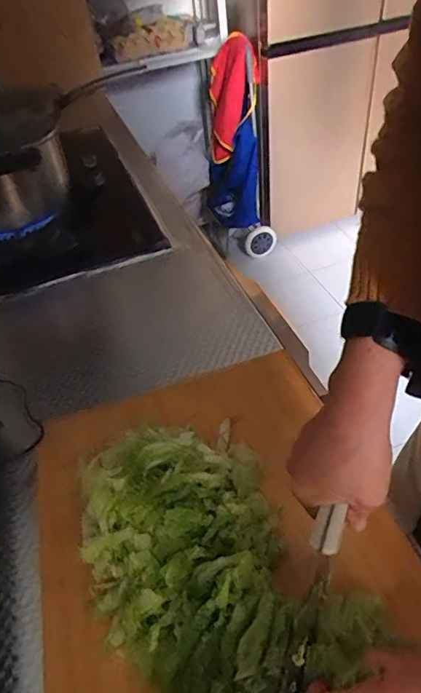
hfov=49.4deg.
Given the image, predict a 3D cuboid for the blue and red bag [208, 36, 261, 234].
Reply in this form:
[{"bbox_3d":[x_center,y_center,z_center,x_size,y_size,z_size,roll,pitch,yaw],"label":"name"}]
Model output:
[{"bbox_3d":[0.076,-0.728,1.646,0.165,0.613,0.186,-12,44,-4],"label":"blue and red bag"}]

